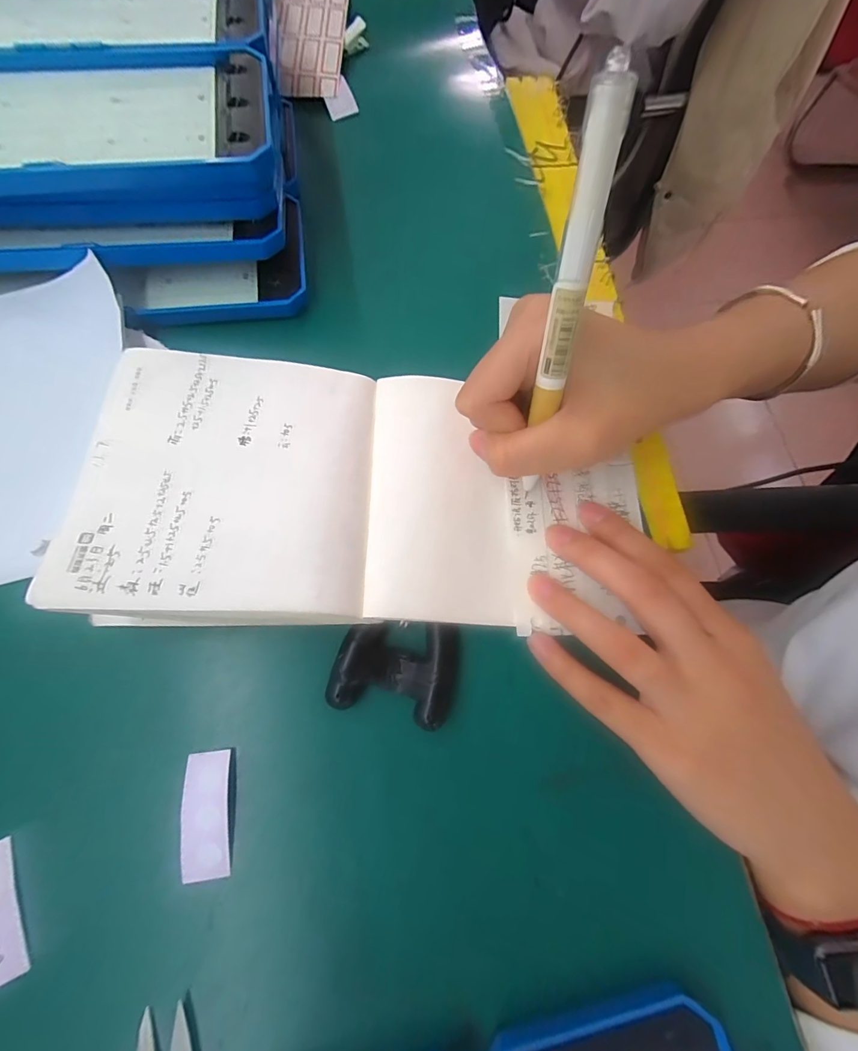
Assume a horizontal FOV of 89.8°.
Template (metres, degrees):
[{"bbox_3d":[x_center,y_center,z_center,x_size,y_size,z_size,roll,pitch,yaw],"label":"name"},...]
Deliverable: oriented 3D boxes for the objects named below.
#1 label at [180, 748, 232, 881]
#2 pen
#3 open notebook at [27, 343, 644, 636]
[{"bbox_3d":[-0.089,0.116,0.172,0.019,0.005,0.044,-6,73,-6],"label":"label"},{"bbox_3d":[0.047,-0.069,0.156,0.011,0.135,0.009,-1,43,-3],"label":"pen"},{"bbox_3d":[-0.024,-0.020,0.190,0.233,0.038,0.126,2,73,-2],"label":"open notebook"}]

